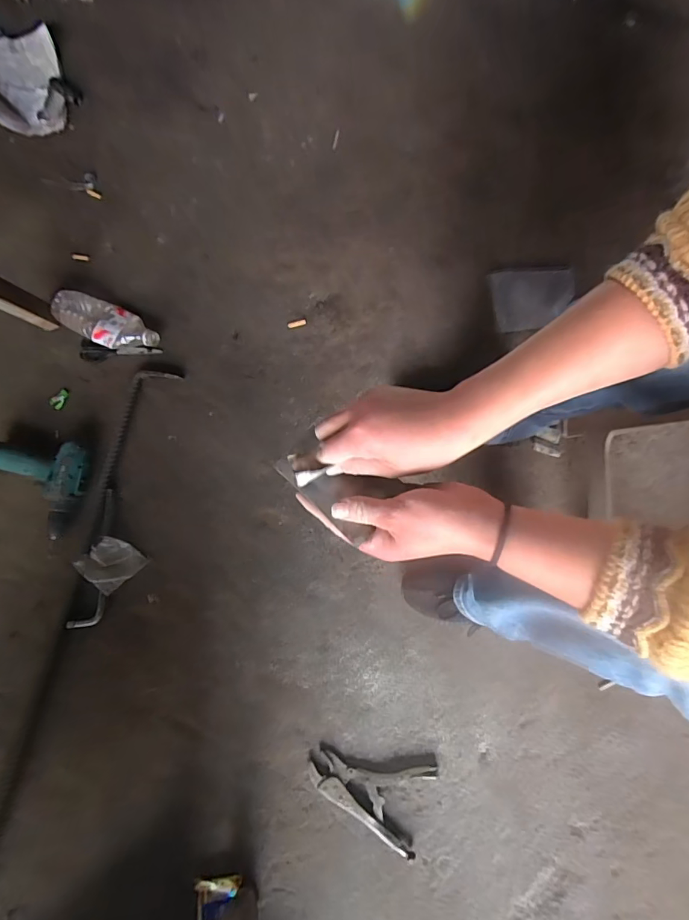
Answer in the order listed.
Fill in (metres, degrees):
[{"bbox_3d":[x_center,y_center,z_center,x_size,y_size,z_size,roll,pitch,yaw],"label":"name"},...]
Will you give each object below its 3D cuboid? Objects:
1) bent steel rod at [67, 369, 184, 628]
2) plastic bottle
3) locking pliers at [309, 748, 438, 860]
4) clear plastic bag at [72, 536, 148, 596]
[{"bbox_3d":[-0.428,0.058,0.819,0.093,0.021,0.495,15,80,4],"label":"bent steel rod"},{"bbox_3d":[-0.465,-0.267,0.854,0.199,0.047,0.082,22,81,5],"label":"plastic bottle"},{"bbox_3d":[0.040,0.568,0.731,0.207,0.015,0.128,9,80,3],"label":"locking pliers"},{"bbox_3d":[-0.422,0.184,0.783,0.084,0.029,0.092,44,83,8],"label":"clear plastic bag"}]

